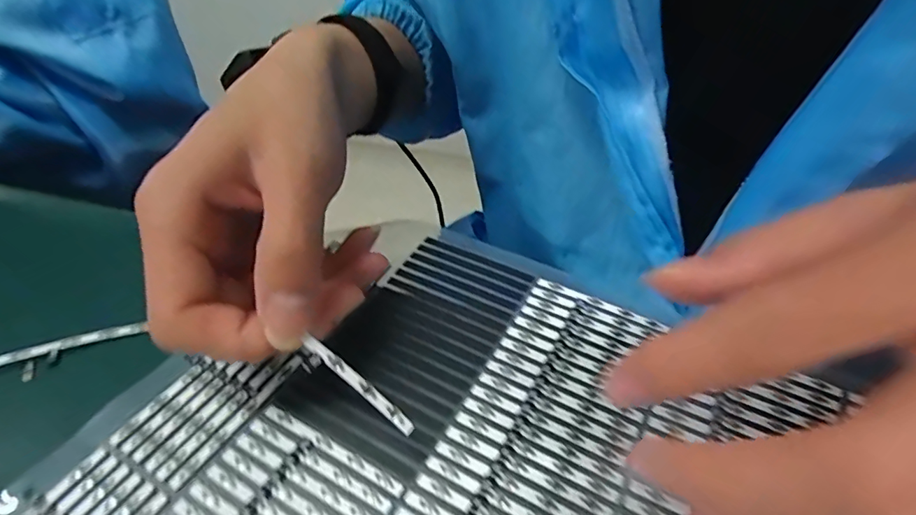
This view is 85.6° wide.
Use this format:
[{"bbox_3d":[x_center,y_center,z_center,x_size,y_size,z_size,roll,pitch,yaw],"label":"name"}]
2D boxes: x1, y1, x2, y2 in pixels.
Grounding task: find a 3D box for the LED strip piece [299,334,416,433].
[{"bbox_3d":[-0.033,0.042,0.165,0.045,0.004,0.004,39,52,6],"label":"LED strip piece"}]

